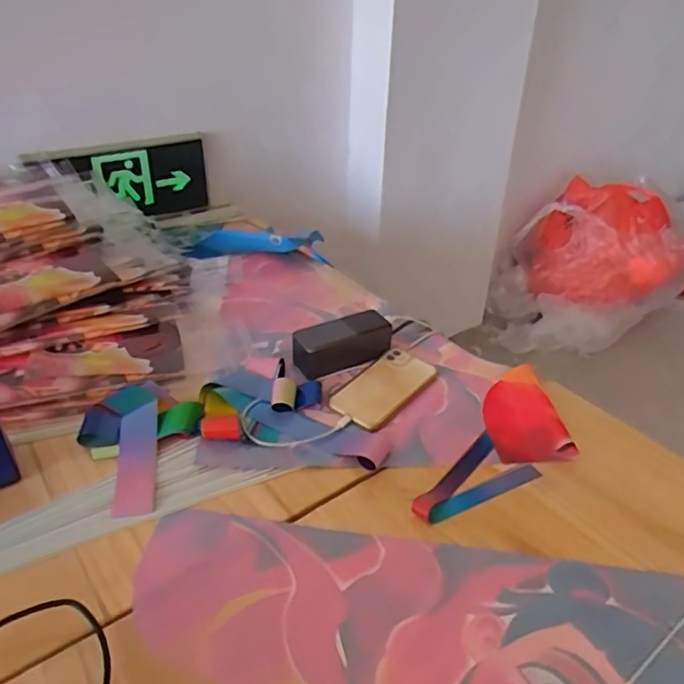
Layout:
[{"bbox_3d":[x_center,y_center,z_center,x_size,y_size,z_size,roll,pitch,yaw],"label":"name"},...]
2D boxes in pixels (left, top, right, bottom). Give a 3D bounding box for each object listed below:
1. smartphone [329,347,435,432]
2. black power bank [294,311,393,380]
[{"bbox_3d":[0.055,0.056,0.768,0.077,0.015,0.154,24,39,31],"label":"smartphone"},{"bbox_3d":[-0.002,0.002,0.818,0.136,0.054,0.058,-15,36,-24],"label":"black power bank"}]

